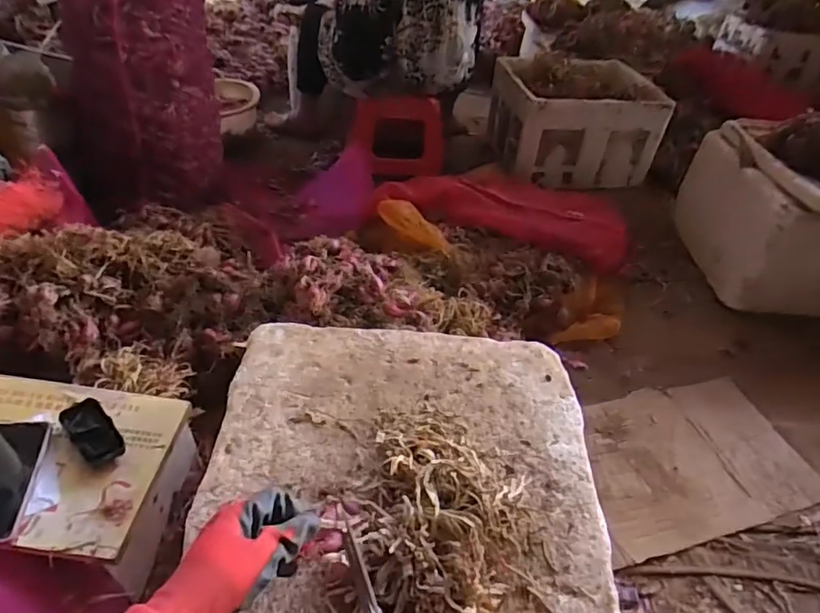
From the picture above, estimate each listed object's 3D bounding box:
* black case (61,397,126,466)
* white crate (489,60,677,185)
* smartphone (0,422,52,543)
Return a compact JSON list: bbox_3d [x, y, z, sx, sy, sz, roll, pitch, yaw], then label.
[{"bbox_3d":[-0.427,0.170,0.722,0.050,0.031,0.113,-32,54,-34],"label":"black case"},{"bbox_3d":[0.538,-0.617,1.773,0.484,0.286,0.385,0,43,-6],"label":"white crate"},{"bbox_3d":[-0.514,0.213,0.666,0.084,0.014,0.155,-4,47,-10],"label":"smartphone"}]

